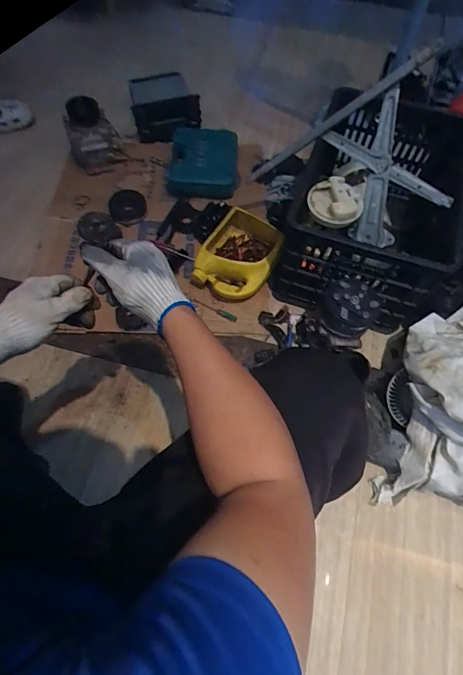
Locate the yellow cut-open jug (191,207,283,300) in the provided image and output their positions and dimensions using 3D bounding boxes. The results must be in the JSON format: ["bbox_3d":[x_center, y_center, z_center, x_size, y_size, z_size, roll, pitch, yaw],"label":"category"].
[{"bbox_3d":[0.019,-0.200,0.935,0.171,0.100,0.214,23,67,8],"label":"yellow cut-open jug"}]

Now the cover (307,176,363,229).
[{"bbox_3d":[0.221,-0.288,0.808,0.116,0.049,0.092,24,67,8],"label":"cover"}]

